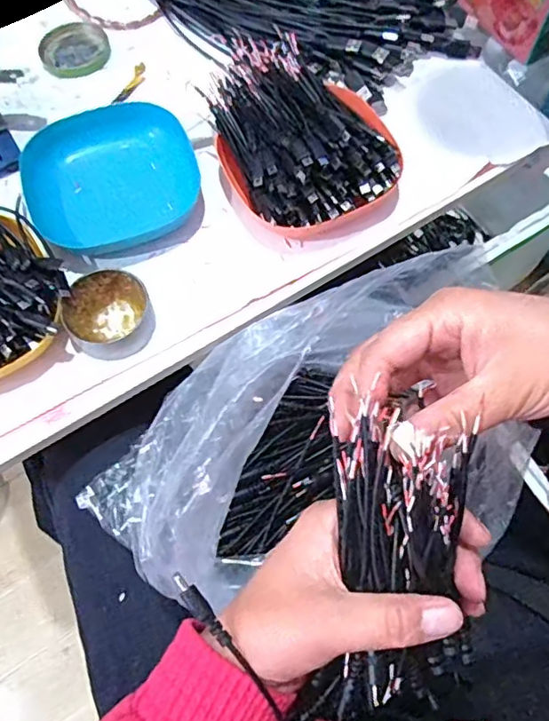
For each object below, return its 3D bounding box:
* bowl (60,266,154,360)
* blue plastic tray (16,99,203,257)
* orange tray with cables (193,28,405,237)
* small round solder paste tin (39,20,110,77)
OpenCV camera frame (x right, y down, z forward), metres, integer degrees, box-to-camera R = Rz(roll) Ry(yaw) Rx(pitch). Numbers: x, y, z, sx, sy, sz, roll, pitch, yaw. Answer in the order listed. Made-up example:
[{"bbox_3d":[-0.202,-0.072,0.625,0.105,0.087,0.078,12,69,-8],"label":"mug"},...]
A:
[{"bbox_3d":[-0.124,-0.035,0.434,0.060,0.024,0.063,0,68,1],"label":"bowl"},{"bbox_3d":[-0.138,-0.156,0.487,0.139,0.027,0.126,-18,68,-6],"label":"blue plastic tray"},{"bbox_3d":[0.020,-0.188,0.466,0.128,0.075,0.178,-27,70,-9],"label":"orange tray with cables"},{"bbox_3d":[-0.197,-0.307,0.567,0.065,0.008,0.063,-8,68,-2],"label":"small round solder paste tin"}]

